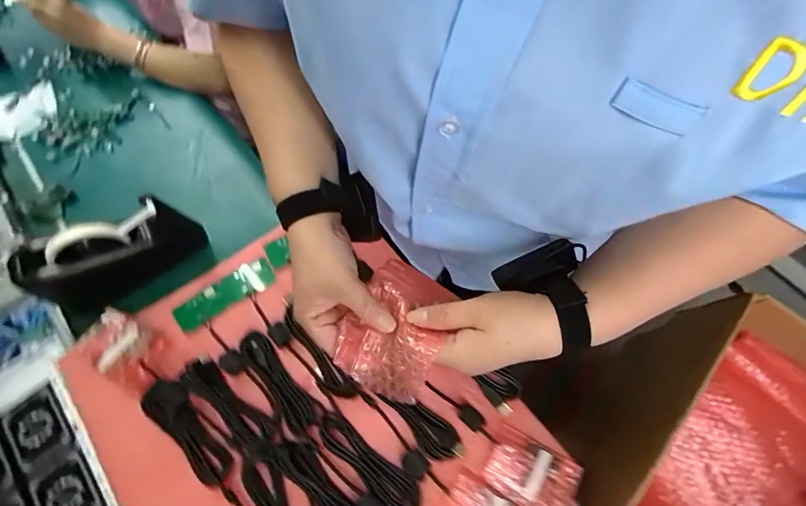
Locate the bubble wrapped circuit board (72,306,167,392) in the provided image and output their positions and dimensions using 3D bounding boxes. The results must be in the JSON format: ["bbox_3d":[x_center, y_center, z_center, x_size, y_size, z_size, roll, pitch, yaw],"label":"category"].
[{"bbox_3d":[-0.356,0.119,0.480,0.106,0.023,0.065,27,70,9],"label":"bubble wrapped circuit board"}]

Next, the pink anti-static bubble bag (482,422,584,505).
[{"bbox_3d":[0.150,0.256,0.441,0.098,0.027,0.073,30,71,10],"label":"pink anti-static bubble bag"}]

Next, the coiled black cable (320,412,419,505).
[{"bbox_3d":[-0.042,0.251,0.450,0.146,0.016,0.042,38,72,13],"label":"coiled black cable"}]

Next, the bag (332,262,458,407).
[{"bbox_3d":[-0.005,0.059,0.325,0.085,0.033,0.112,19,64,21],"label":"bag"}]

